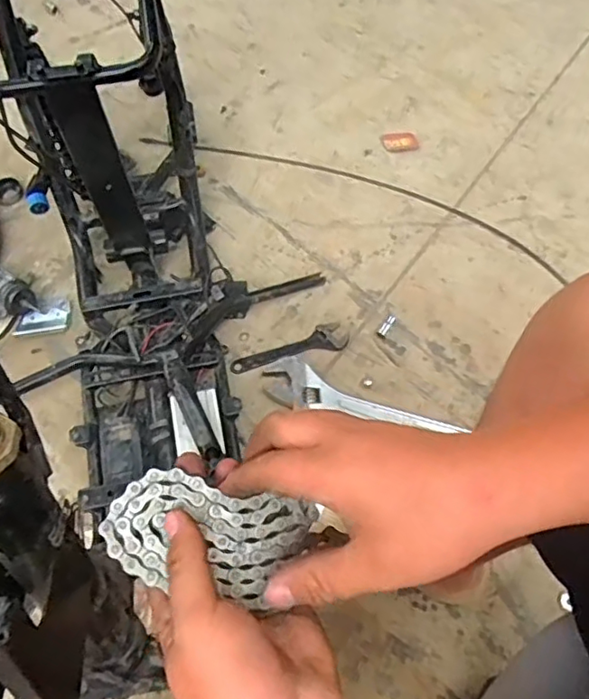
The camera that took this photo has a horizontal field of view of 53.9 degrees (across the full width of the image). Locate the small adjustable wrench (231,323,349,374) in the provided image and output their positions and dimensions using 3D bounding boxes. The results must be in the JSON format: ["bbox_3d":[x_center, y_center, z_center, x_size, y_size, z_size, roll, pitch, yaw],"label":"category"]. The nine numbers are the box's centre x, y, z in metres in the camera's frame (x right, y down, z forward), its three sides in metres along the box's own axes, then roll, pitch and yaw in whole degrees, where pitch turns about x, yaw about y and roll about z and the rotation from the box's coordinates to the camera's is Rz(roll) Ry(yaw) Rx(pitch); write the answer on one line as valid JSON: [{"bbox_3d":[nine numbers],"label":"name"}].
[{"bbox_3d":[-0.008,0.000,0.954,0.194,0.012,0.047,-16,66,-8],"label":"small adjustable wrench"}]

